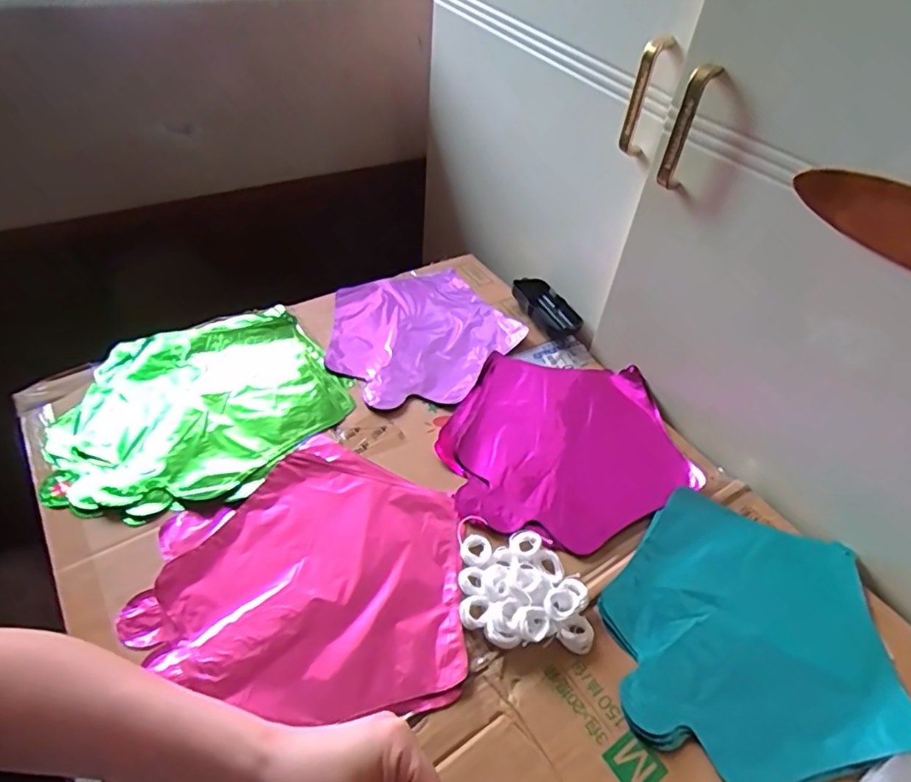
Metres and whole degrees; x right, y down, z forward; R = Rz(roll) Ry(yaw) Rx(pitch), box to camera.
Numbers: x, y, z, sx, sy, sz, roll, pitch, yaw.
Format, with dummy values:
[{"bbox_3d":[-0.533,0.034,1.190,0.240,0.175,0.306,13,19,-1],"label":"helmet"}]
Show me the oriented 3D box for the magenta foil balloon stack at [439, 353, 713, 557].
[{"bbox_3d":[0.116,0.052,0.581,0.238,0.016,0.238,13,46,6],"label":"magenta foil balloon stack"}]

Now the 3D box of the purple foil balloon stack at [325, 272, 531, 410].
[{"bbox_3d":[-0.046,-0.070,0.687,0.222,0.017,0.229,-27,55,-29],"label":"purple foil balloon stack"}]

